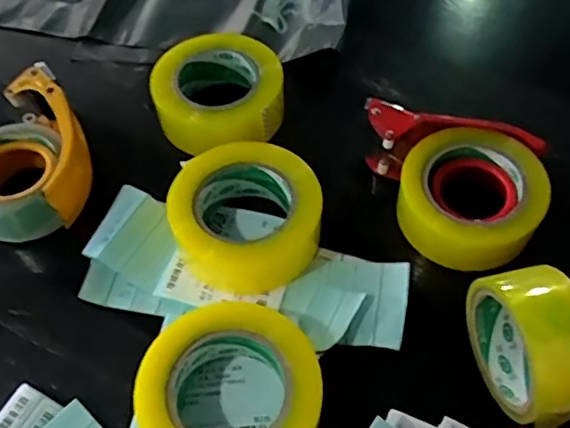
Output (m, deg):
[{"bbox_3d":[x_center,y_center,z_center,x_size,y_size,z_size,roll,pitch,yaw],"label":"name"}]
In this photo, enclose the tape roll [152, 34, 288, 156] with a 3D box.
[{"bbox_3d":[-0.066,-0.125,0.603,0.126,0.058,0.126,-1,55,1],"label":"tape roll"}]

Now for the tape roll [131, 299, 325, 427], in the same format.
[{"bbox_3d":[-0.037,0.133,0.433,0.126,0.057,0.125,-1,55,1],"label":"tape roll"}]

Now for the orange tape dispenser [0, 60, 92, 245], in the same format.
[{"bbox_3d":[-0.247,-0.055,0.573,0.113,0.071,0.160,-18,58,-9],"label":"orange tape dispenser"}]

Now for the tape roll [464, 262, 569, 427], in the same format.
[{"bbox_3d":[0.177,0.096,0.429,0.051,0.103,0.106,-13,57,-6],"label":"tape roll"}]

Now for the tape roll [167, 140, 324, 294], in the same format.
[{"bbox_3d":[-0.031,0.002,0.522,0.130,0.065,0.111,-13,57,-6],"label":"tape roll"}]

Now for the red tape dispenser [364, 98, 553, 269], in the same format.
[{"bbox_3d":[0.147,-0.029,0.531,0.164,0.063,0.138,9,57,9],"label":"red tape dispenser"}]

